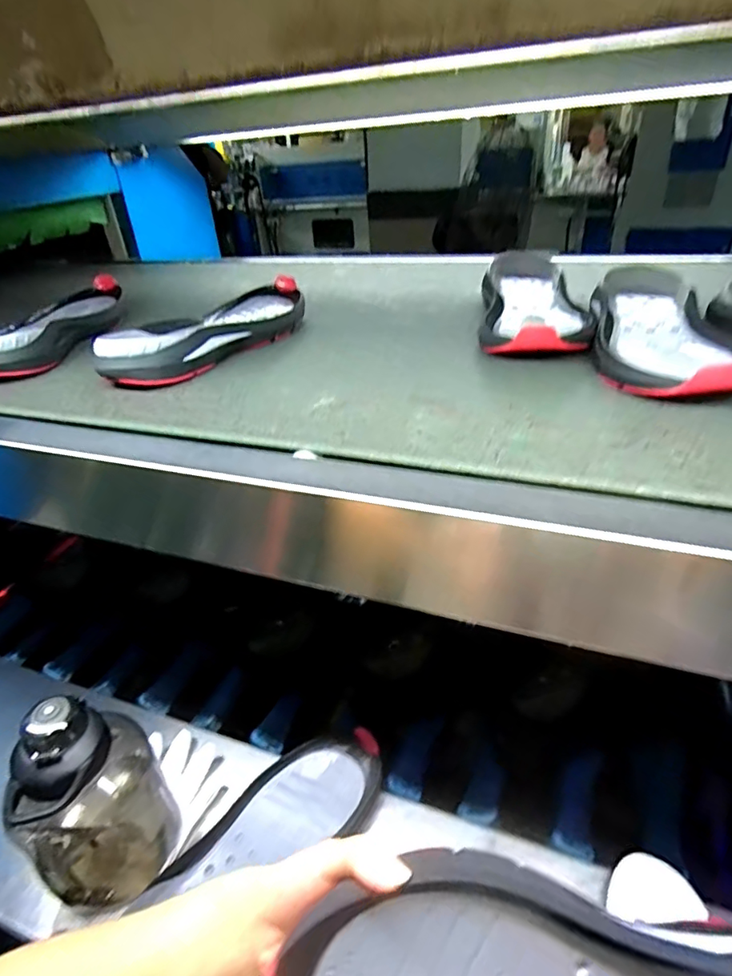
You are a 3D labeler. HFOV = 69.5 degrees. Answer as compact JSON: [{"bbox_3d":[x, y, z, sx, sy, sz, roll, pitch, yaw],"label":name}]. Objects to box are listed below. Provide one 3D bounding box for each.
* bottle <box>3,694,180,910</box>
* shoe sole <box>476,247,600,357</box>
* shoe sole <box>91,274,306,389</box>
[{"bbox_3d":[-0.253,0.280,0.487,0.106,0.200,0.110,-3,34,2],"label":"bottle"},{"bbox_3d":[0.194,-0.218,0.627,0.110,0.048,0.316,1,35,9],"label":"shoe sole"},{"bbox_3d":[-0.176,-0.203,0.638,0.118,0.053,0.320,11,37,22],"label":"shoe sole"}]

